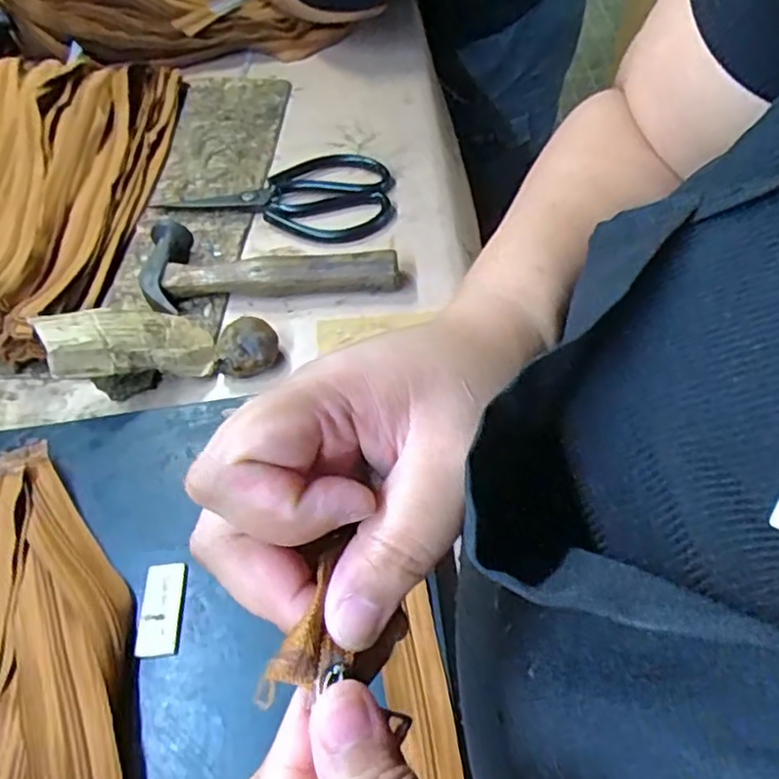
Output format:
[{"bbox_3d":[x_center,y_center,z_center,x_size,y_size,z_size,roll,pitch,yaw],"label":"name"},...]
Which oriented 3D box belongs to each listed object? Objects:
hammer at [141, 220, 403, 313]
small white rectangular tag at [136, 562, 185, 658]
[{"bbox_3d":[-0.094,-0.102,0.515,0.194,0.026,0.076,-7,54,1],"label":"hammer"},{"bbox_3d":[-0.124,0.119,0.354,0.024,0.005,0.049,-5,54,3],"label":"small white rectangular tag"}]

